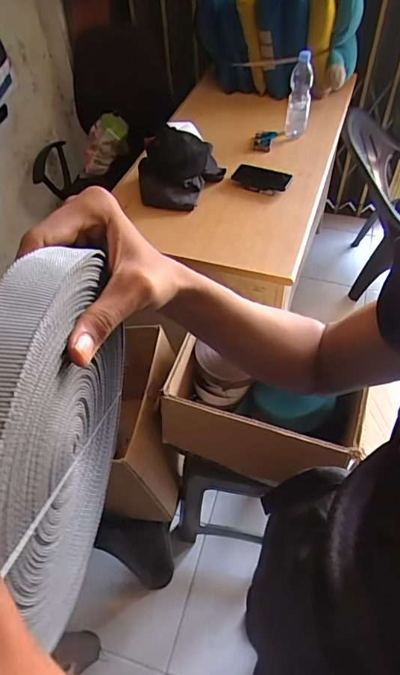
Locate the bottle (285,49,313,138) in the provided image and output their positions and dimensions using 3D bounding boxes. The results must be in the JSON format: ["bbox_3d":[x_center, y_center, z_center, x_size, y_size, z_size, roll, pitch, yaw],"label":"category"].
[{"bbox_3d":[0.329,-0.795,1.426,0.074,0.240,0.082,6,52,7],"label":"bottle"}]

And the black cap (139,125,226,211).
[{"bbox_3d":[-0.054,-0.495,1.255,0.237,0.161,0.237,-1,52,1],"label":"black cap"}]

